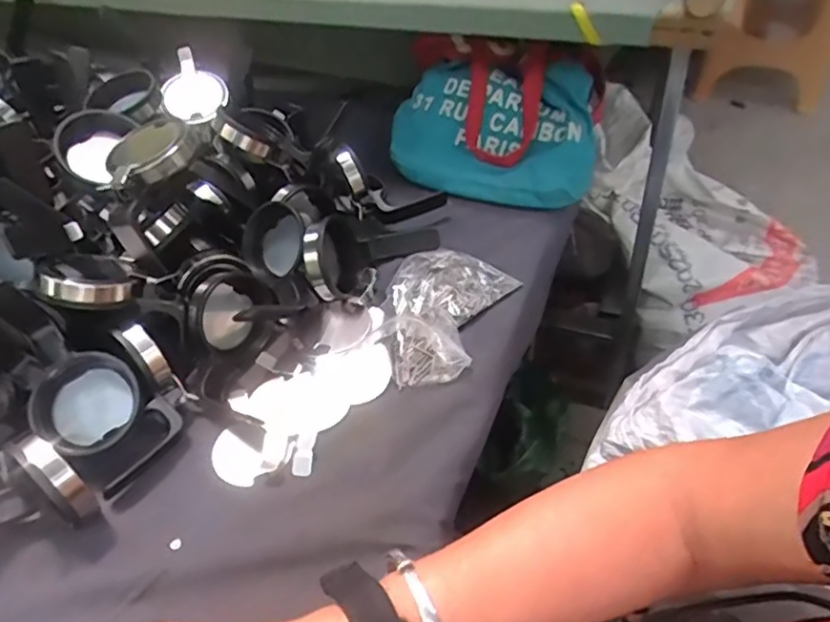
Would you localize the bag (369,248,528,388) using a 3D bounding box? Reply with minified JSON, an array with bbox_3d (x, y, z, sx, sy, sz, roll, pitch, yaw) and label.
[{"bbox_3d":[0.016,-0.003,0.530,0.100,0.018,0.147,17,48,22],"label":"bag"}]

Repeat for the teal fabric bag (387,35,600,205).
[{"bbox_3d":[0.086,-0.213,0.659,0.211,0.117,0.162,8,45,13],"label":"teal fabric bag"}]

